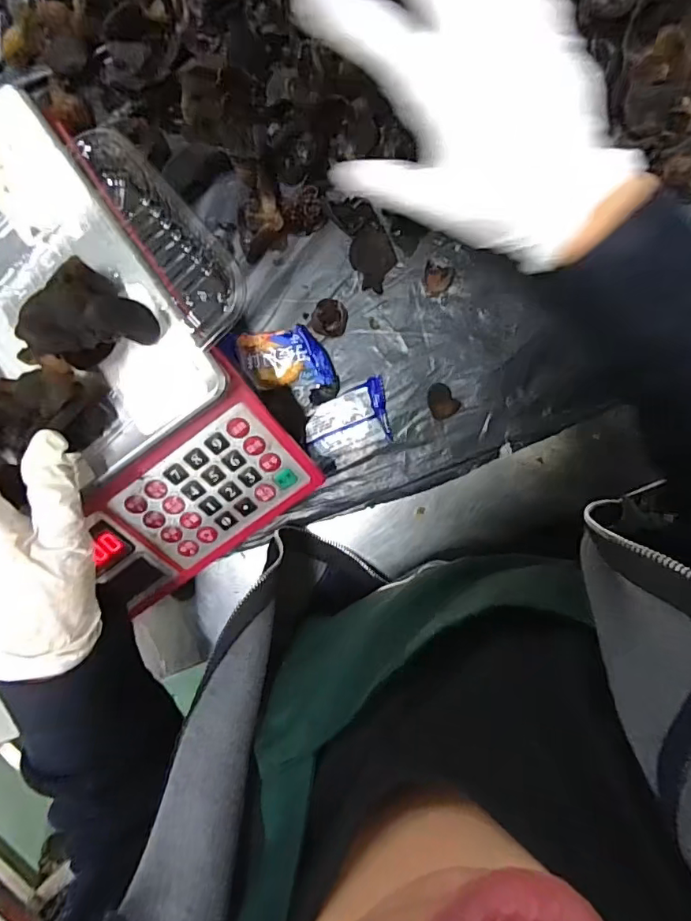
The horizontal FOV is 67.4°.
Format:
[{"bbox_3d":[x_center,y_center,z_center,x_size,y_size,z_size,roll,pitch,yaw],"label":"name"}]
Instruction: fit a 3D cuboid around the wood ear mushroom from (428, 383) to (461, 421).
[{"bbox_3d":[0.074,-0.046,0.402,0.022,0.004,0.027,-39,92,9],"label":"wood ear mushroom"}]

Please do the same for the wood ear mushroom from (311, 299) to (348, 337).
[{"bbox_3d":[-0.012,-0.110,0.399,0.026,0.012,0.027,1,97,6],"label":"wood ear mushroom"}]

